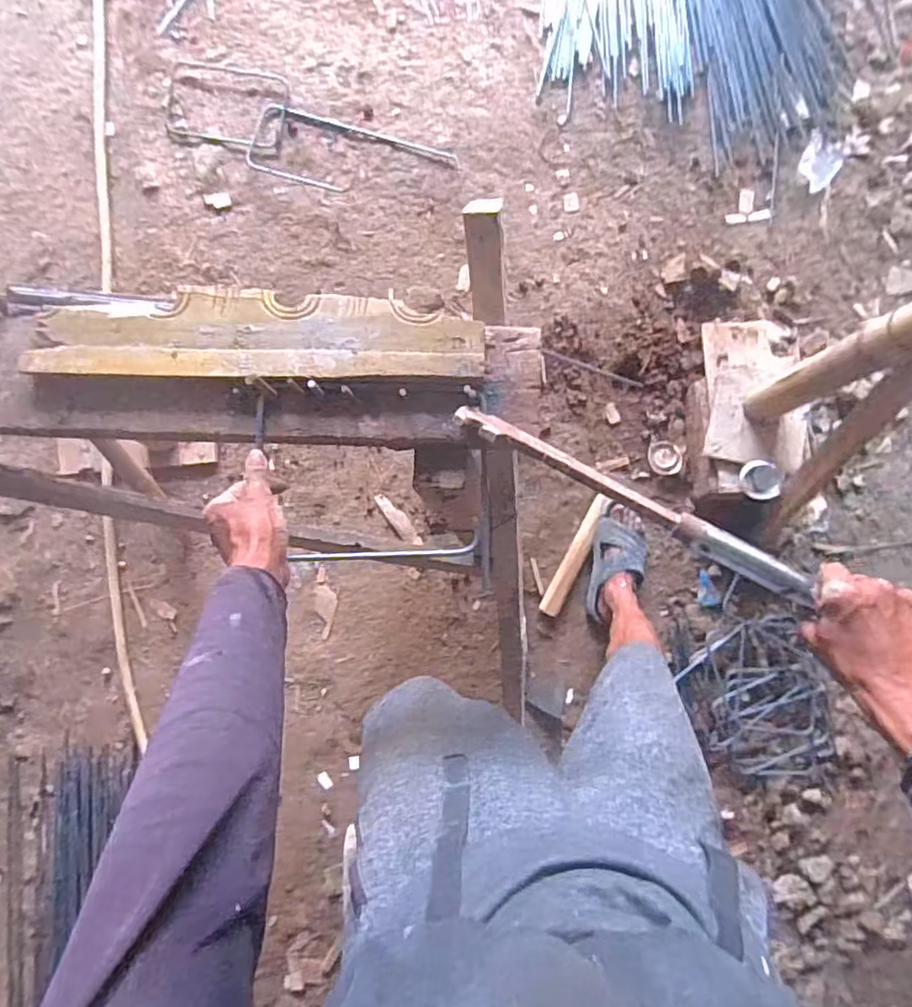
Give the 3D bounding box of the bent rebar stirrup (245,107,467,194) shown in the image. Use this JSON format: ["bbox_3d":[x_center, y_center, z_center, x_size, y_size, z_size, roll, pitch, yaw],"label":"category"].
[{"bbox_3d":[-0.229,-0.751,1.316,0.451,0.014,0.148,16,86,1],"label":"bent rebar stirrup"}]

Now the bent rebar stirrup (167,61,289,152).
[{"bbox_3d":[-0.504,-0.883,1.327,0.273,0.015,0.184,9,86,0],"label":"bent rebar stirrup"}]

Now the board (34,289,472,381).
[{"bbox_3d":[-0.192,-0.161,0.581,0.430,0.032,0.087,3,87,1],"label":"board"}]

